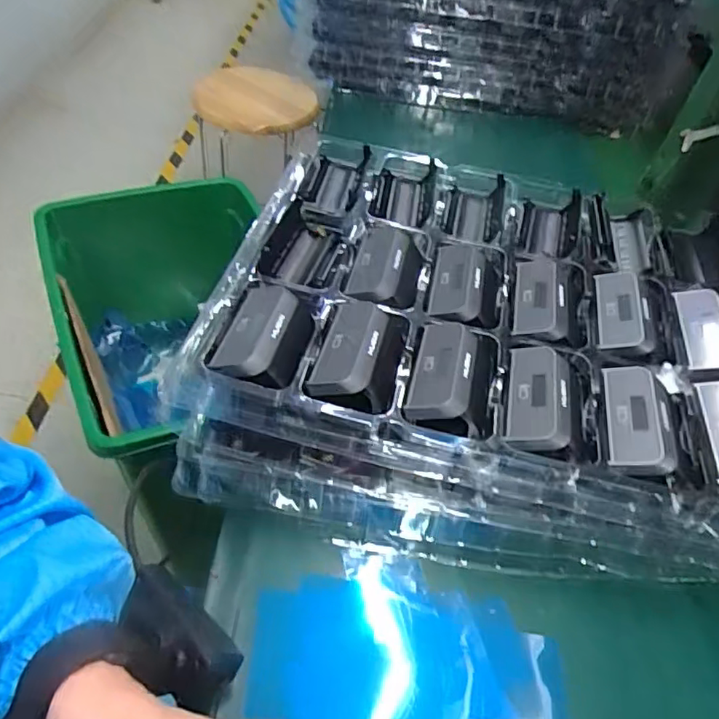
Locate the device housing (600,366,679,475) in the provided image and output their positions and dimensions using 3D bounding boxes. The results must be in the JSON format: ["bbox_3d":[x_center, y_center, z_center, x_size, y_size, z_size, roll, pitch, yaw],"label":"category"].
[{"bbox_3d":[0.165,0.036,0.339,0.035,0.016,0.076,-6,40,26],"label":"device housing"}]

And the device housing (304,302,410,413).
[{"bbox_3d":[0.000,-0.003,0.353,0.051,0.023,0.090,14,49,3],"label":"device housing"}]

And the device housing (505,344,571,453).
[{"bbox_3d":[0.108,0.024,0.344,0.035,0.016,0.077,-3,41,23],"label":"device housing"}]

